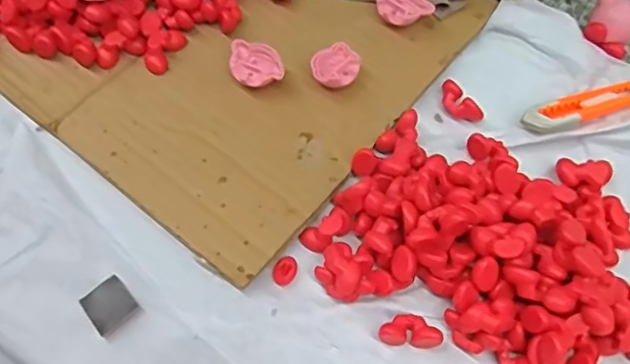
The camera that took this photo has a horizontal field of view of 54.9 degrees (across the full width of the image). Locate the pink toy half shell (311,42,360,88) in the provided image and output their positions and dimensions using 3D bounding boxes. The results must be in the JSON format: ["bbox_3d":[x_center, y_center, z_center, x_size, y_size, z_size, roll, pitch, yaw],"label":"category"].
[{"bbox_3d":[0.013,-0.069,0.368,0.026,0.017,0.033,34,69,14],"label":"pink toy half shell"}]

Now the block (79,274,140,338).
[{"bbox_3d":[-0.107,0.063,0.314,0.023,0.004,0.024,-39,72,-17],"label":"block"}]

